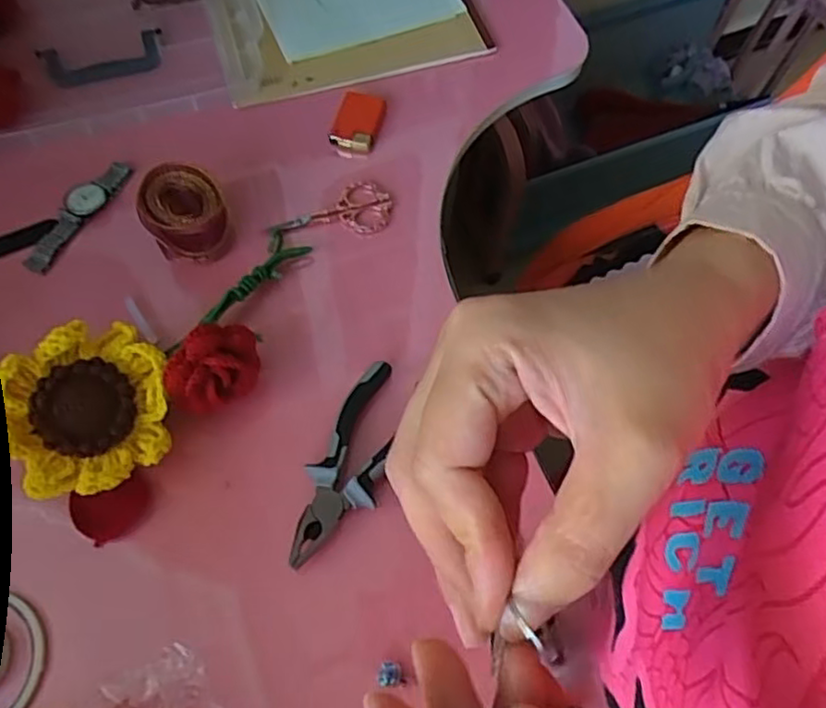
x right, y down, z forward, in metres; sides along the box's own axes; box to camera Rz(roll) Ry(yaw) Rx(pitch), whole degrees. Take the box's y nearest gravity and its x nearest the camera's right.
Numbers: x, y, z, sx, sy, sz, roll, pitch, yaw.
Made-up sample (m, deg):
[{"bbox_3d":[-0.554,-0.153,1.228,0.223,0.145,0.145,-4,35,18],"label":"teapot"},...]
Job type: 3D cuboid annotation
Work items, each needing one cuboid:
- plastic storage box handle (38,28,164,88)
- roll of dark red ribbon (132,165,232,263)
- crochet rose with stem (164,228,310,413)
[{"bbox_3d":[-0.295,-0.284,0.639,0.109,0.013,0.045,-21,68,-11],"label":"plastic storage box handle"},{"bbox_3d":[-0.181,-0.112,0.534,0.065,0.047,0.069,-20,68,-11],"label":"roll of dark red ribbon"},{"bbox_3d":[-0.127,-0.034,0.501,0.053,0.056,0.174,11,47,3],"label":"crochet rose with stem"}]

